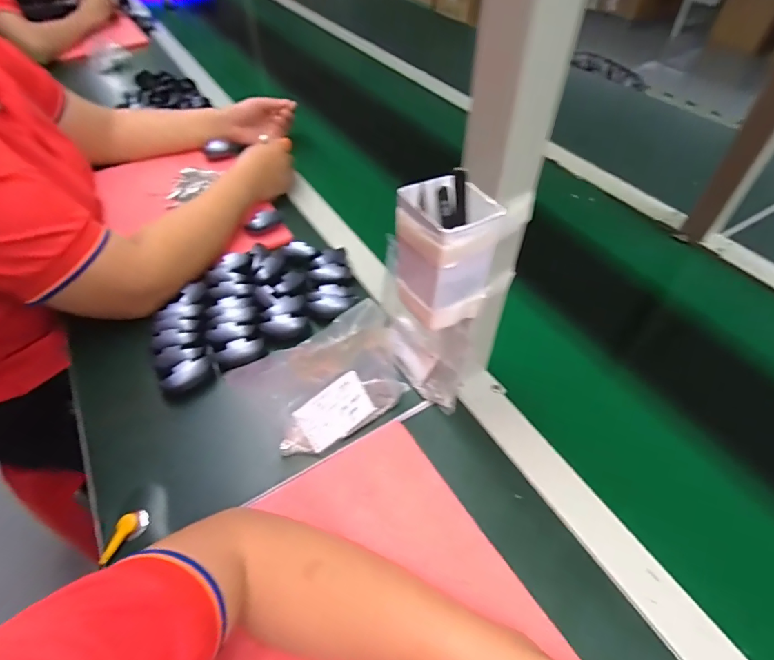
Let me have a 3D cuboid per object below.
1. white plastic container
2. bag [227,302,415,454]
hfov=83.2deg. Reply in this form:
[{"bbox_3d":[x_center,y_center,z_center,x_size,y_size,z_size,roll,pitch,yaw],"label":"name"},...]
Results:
[{"bbox_3d":[0.045,-0.059,0.332,0.065,0.110,0.055,-26,53,-20],"label":"white plastic container"},{"bbox_3d":[-0.052,0.051,0.407,0.151,0.105,0.053,-29,54,-21],"label":"bag"}]

